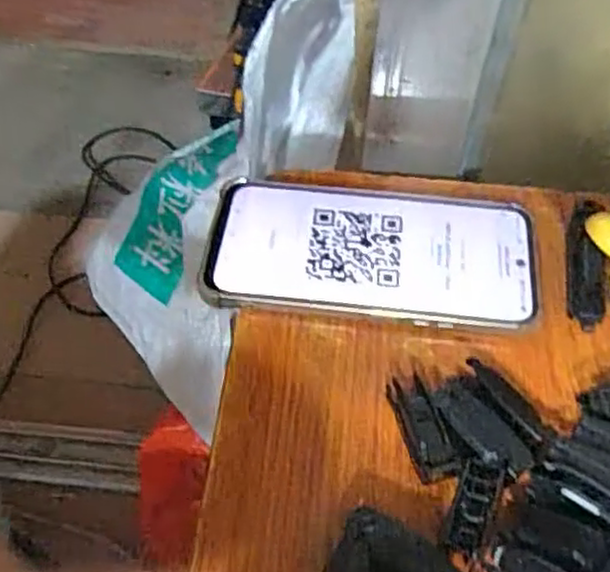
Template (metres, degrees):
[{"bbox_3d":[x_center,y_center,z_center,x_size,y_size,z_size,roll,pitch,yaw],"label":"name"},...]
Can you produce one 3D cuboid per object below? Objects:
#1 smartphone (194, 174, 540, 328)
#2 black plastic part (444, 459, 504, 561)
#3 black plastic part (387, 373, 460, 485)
[{"bbox_3d":[0.033,-0.017,0.366,0.164,0.014,0.081,6,54,3],"label":"smartphone"},{"bbox_3d":[0.068,0.086,0.282,0.014,0.005,0.041,20,56,13],"label":"black plastic part"},{"bbox_3d":[0.051,0.063,0.309,0.017,0.015,0.047,-10,55,-9],"label":"black plastic part"}]

